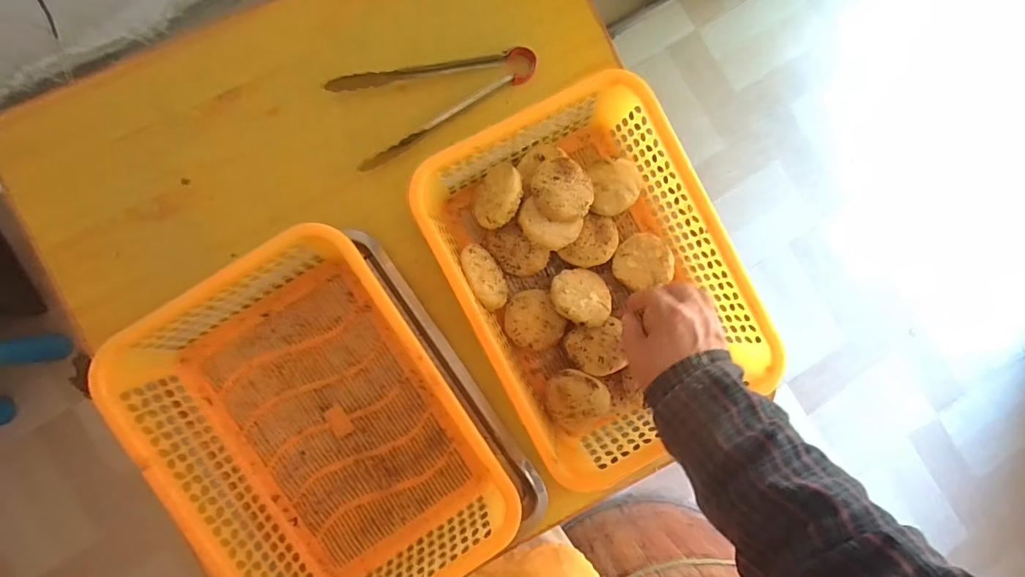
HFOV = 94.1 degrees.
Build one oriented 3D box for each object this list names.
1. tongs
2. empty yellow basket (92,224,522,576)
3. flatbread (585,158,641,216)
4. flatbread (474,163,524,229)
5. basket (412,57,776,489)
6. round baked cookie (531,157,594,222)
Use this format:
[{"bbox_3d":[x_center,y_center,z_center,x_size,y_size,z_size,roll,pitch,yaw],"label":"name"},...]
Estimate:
[{"bbox_3d":[-0.080,-0.220,0.525,0.212,0.033,0.092,-27,90,-4],"label":"tongs"},{"bbox_3d":[-0.179,0.142,0.469,0.247,0.098,0.327,-34,90,-4],"label":"empty yellow basket"},{"bbox_3d":[0.110,-0.111,0.515,0.053,0.015,0.061,-6,89,-4],"label":"flatbread"},{"bbox_3d":[-0.017,-0.098,0.496,0.015,0.067,0.063,22,112,-44],"label":"flatbread"},{"bbox_3d":[0.082,-0.009,0.492,0.253,0.095,0.341,-28,90,-4],"label":"basket"},{"bbox_3d":[0.052,-0.099,0.479,0.060,0.018,0.063,0,88,-4],"label":"round baked cookie"}]

